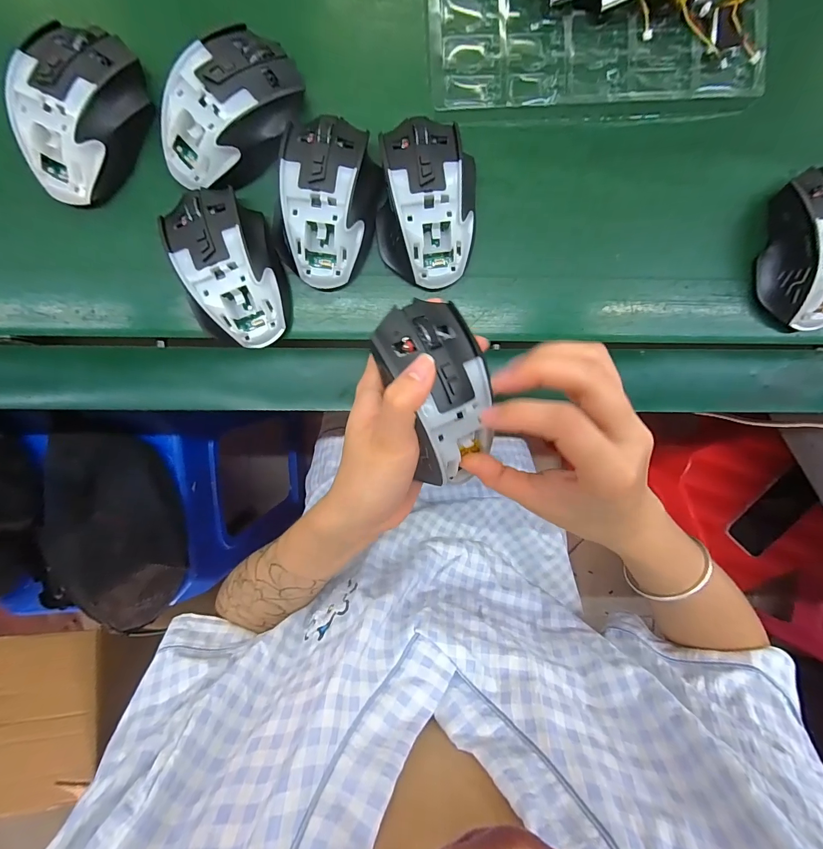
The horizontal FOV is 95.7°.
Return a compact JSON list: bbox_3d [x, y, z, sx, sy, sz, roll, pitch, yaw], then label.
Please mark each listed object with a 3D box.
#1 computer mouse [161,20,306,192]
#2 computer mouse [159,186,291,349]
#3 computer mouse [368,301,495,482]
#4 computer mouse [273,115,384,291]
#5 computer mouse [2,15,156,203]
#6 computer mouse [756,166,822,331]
[{"bbox_3d":[-0.131,-0.224,0.266,0.063,0.035,0.111,34,93,-3],"label":"computer mouse"},{"bbox_3d":[-0.136,-0.117,0.273,0.067,0.033,0.115,-17,94,0],"label":"computer mouse"},{"bbox_3d":[0.018,-0.020,0.216,0.056,0.031,0.105,-22,94,1],"label":"computer mouse"},{"bbox_3d":[-0.059,-0.163,0.271,0.068,0.035,0.113,6,94,-2],"label":"computer mouse"},{"bbox_3d":[-0.233,-0.219,0.264,0.065,0.038,0.108,8,94,-2],"label":"computer mouse"},{"bbox_3d":[0.307,-0.132,0.280,0.061,0.036,0.107,3,94,-1],"label":"computer mouse"}]

